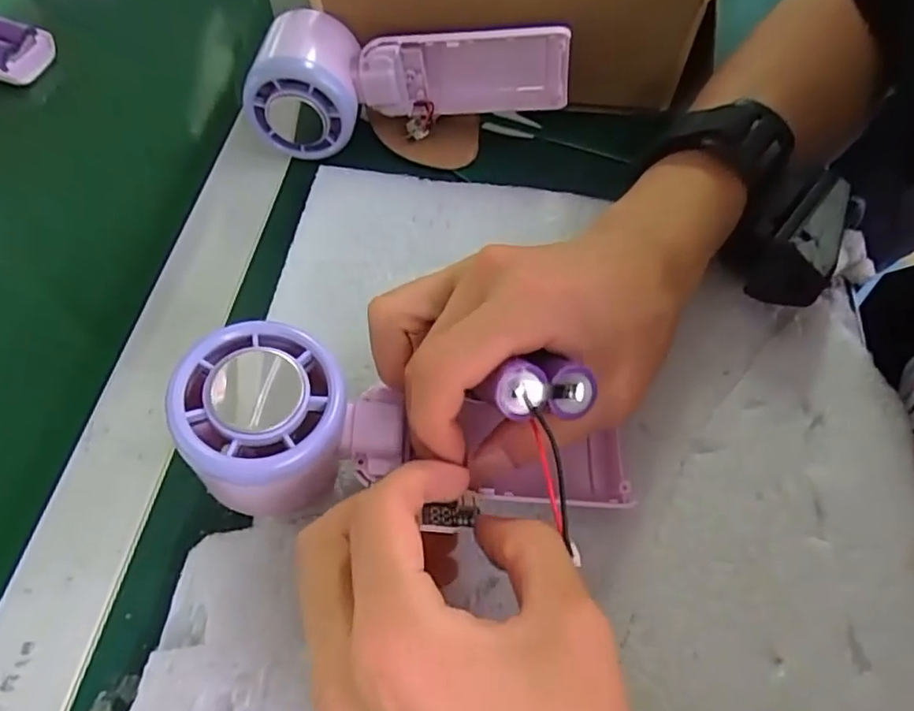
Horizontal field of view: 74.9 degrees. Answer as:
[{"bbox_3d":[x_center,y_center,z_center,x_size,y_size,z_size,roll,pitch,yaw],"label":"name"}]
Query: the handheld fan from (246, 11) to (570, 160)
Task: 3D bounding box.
[{"bbox_3d":[-0.025,-0.141,0.313,0.164,0.055,0.055,5,61,2],"label":"handheld fan"}]

